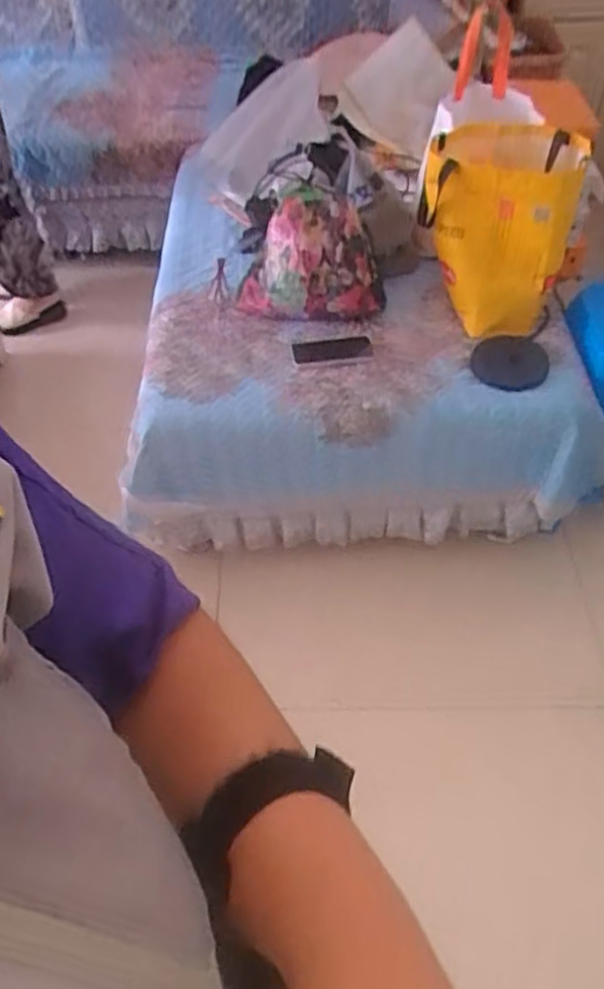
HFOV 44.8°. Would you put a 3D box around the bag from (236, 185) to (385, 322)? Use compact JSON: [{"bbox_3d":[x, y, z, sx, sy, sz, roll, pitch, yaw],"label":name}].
[{"bbox_3d":[0.019,-0.505,1.580,0.317,0.236,0.208,-1,49,-1],"label":"bag"}]

